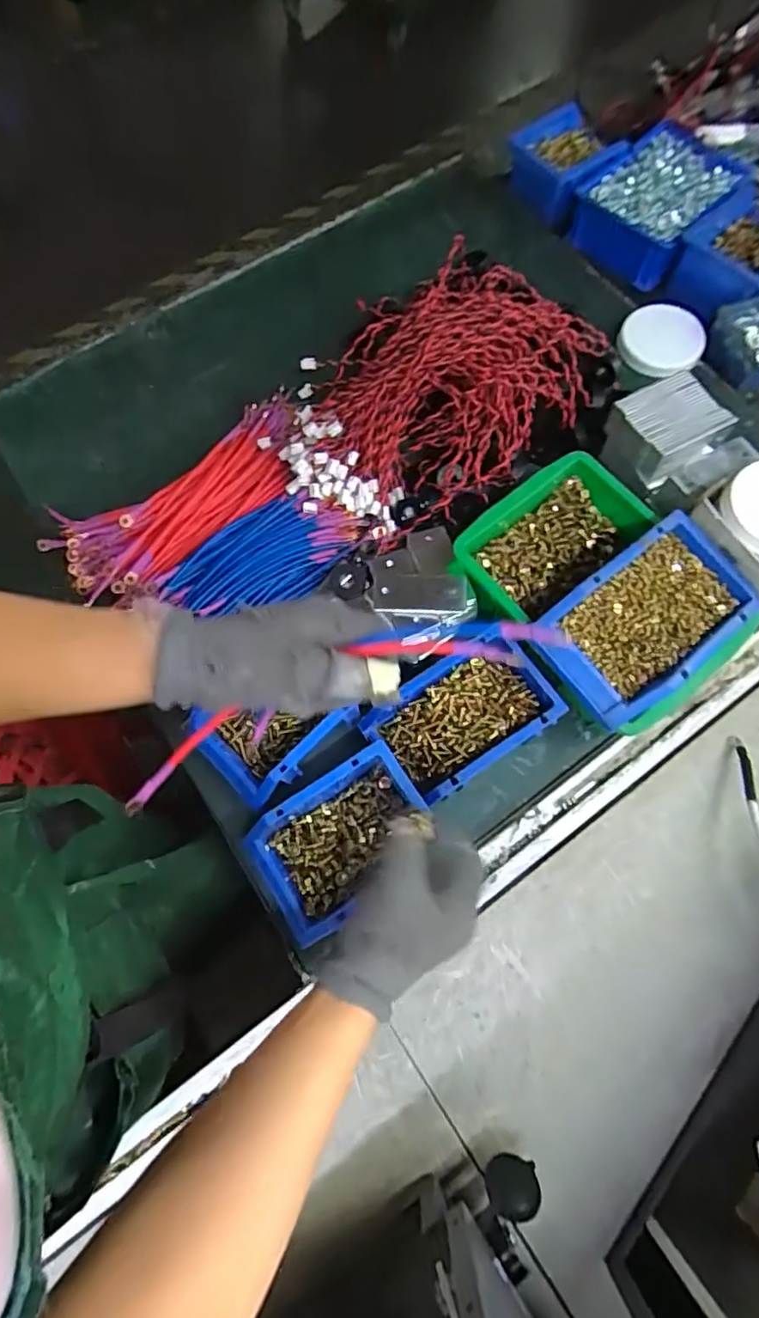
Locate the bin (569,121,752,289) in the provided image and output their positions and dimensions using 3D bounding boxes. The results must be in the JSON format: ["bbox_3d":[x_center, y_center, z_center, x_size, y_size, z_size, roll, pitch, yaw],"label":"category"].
[{"bbox_3d":[0.385,-0.634,0.795,0.157,0.063,0.241,41,77,14],"label":"bin"}]

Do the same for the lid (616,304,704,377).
[{"bbox_3d":[0.361,-0.409,0.732,0.100,0.017,0.098,0,71,1],"label":"lid"}]

